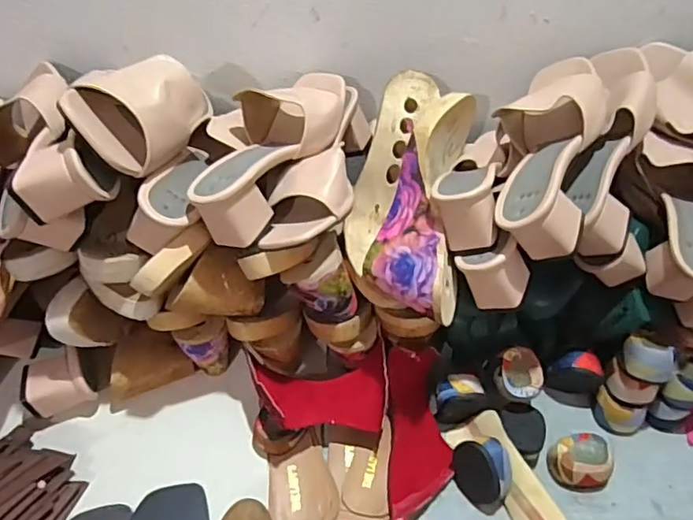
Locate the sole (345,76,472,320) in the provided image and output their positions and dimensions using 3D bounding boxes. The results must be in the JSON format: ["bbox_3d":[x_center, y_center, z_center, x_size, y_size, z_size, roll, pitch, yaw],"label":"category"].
[{"bbox_3d":[0.063,-0.067,0.561,0.116,0.084,0.259,5,69,3],"label":"sole"}]

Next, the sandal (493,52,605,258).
[{"bbox_3d":[0.192,-0.111,0.531,0.095,0.090,0.226,16,49,14],"label":"sandal"}]

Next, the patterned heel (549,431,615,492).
[{"bbox_3d":[0.248,0.211,0.578,0.060,0.040,0.051,-3,48,-5],"label":"patterned heel"}]

